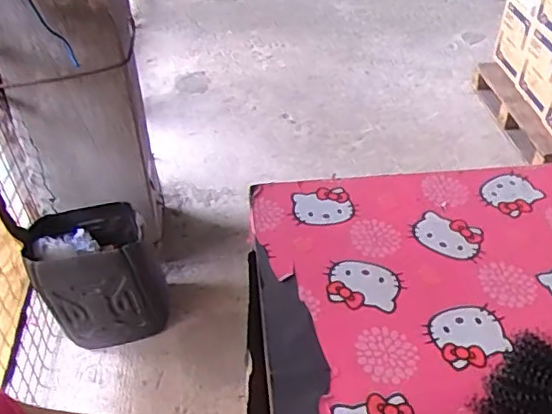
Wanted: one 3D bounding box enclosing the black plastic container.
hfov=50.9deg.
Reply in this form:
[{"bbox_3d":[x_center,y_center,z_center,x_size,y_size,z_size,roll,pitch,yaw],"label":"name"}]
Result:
[{"bbox_3d":[-0.469,0.192,1.562,0.307,0.327,0.234,-11,42,-11],"label":"black plastic container"}]

